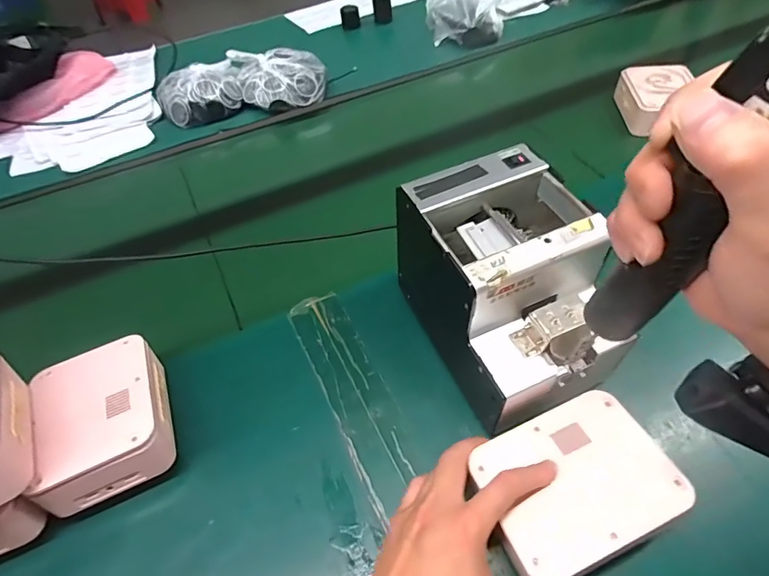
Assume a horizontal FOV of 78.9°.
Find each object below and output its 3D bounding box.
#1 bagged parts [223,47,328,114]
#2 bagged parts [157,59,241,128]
[{"bbox_3d":[-0.173,-0.350,0.780,0.151,0.061,0.111,-9,49,-2],"label":"bagged parts"},{"bbox_3d":[-0.307,-0.332,0.785,0.138,0.050,0.113,-24,52,-14],"label":"bagged parts"}]

